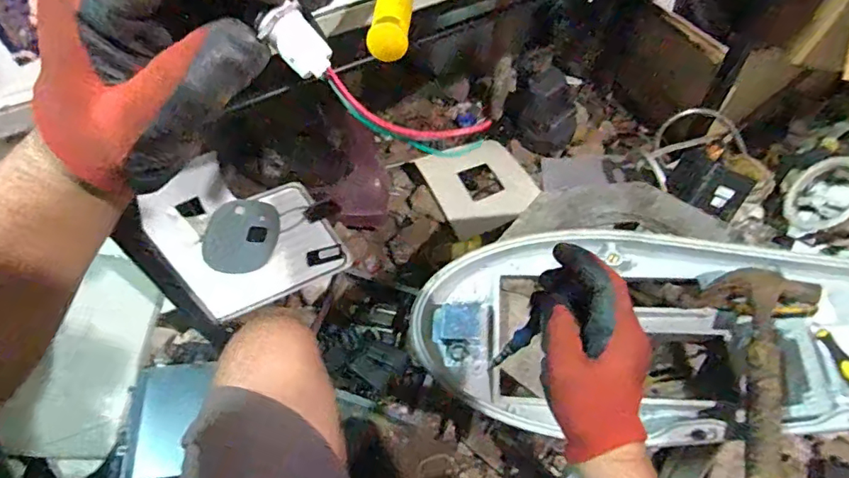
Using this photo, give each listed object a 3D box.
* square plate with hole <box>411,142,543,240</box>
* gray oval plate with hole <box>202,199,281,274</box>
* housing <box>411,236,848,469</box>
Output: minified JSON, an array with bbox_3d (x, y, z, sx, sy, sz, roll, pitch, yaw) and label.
[{"bbox_3d":[0.139,-0.134,1.271,0.240,0.053,0.255,-22,57,-10],"label":"square plate with hole"},{"bbox_3d":[-0.389,-0.011,1.094,0.145,0.014,0.194,15,52,-3],"label":"gray oval plate with hole"},{"bbox_3d":[0.291,0.113,0.674,0.610,0.070,0.267,0,56,5],"label":"housing"}]

